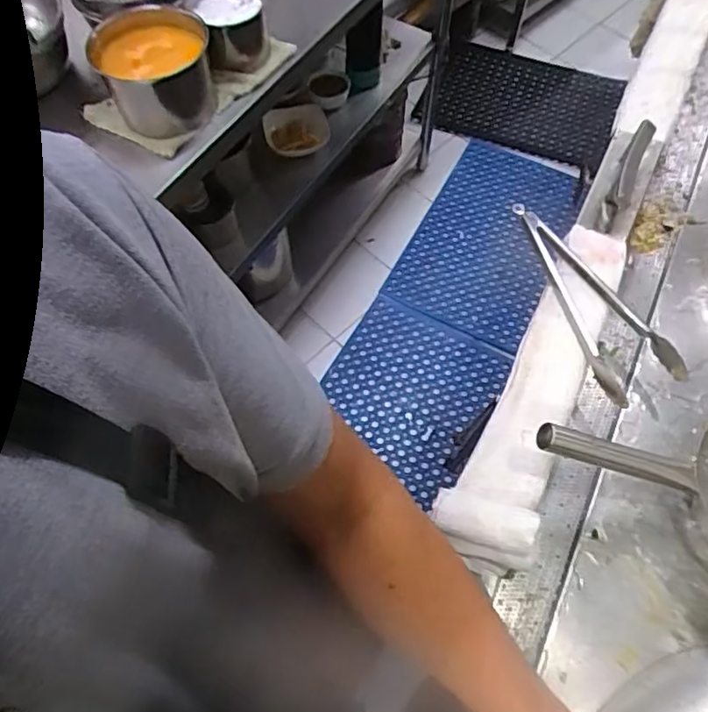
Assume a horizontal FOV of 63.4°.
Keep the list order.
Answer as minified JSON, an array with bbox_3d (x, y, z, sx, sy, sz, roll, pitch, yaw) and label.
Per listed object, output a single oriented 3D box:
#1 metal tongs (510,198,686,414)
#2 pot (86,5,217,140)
[{"bbox_3d":[0.319,-0.086,0.828,0.105,0.035,0.338,-27,67,-13],"label":"metal tongs"},{"bbox_3d":[-0.307,-0.443,0.891,0.172,0.114,0.166,-16,65,-8],"label":"pot"}]

